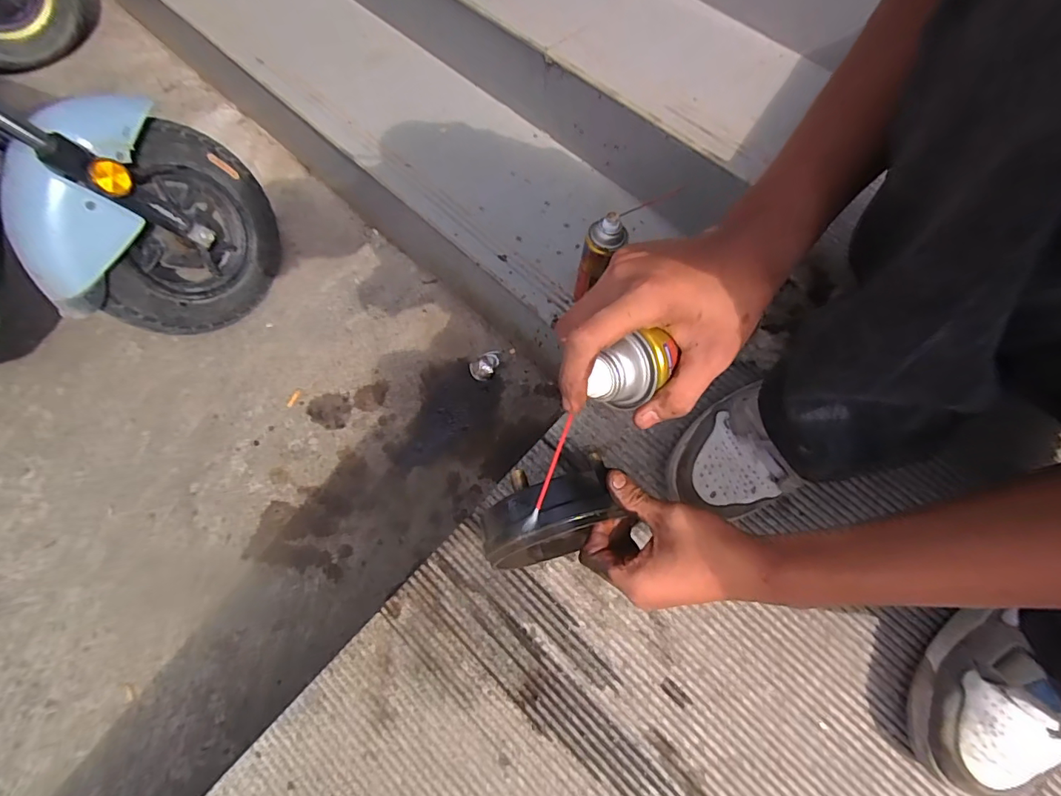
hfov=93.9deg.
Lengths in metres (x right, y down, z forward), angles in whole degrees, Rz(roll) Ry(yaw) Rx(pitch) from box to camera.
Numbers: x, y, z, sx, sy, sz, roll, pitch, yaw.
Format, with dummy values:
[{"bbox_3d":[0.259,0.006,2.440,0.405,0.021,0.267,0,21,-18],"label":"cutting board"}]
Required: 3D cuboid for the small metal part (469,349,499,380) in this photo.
[{"bbox_3d":[-0.083,-0.067,0.946,0.045,0.029,0.072,33,67,11],"label":"small metal part"}]

